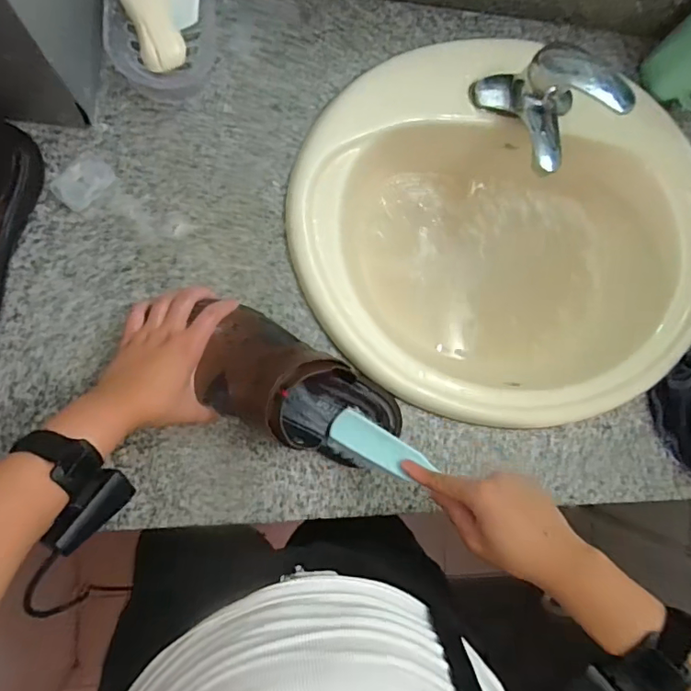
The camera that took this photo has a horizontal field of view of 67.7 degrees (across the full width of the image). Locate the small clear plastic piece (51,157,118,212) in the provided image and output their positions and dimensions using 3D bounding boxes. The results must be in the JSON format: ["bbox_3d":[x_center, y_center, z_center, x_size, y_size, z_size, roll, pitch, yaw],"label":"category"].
[{"bbox_3d":[-0.266,-0.166,0.528,0.059,0.012,0.036,-42,93,-9],"label":"small clear plastic piece"}]

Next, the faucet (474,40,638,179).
[{"bbox_3d":[0.223,-0.271,0.573,0.114,0.101,0.133,-35,92,-9],"label":"faucet"}]

